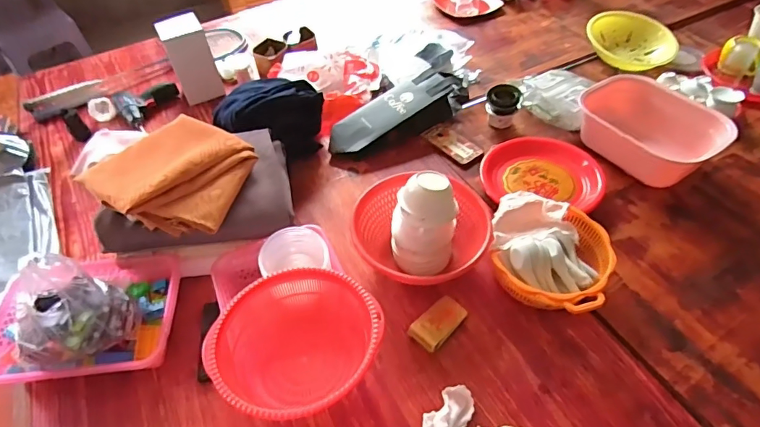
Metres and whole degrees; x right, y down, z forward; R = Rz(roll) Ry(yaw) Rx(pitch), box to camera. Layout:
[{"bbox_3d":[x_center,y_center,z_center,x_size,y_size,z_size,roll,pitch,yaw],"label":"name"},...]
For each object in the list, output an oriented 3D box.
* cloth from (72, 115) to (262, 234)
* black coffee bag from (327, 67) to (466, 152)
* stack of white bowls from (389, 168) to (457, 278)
[{"bbox_3d":[-0.387,-0.078,0.880,0.259,0.070,0.243,22,52,21],"label":"cloth"},{"bbox_3d":[0.054,-0.256,1.170,0.398,0.090,0.125,-31,54,-21],"label":"black coffee bag"},{"bbox_3d":[0.080,0.024,0.863,0.118,0.176,0.108,2,49,6],"label":"stack of white bowls"}]

